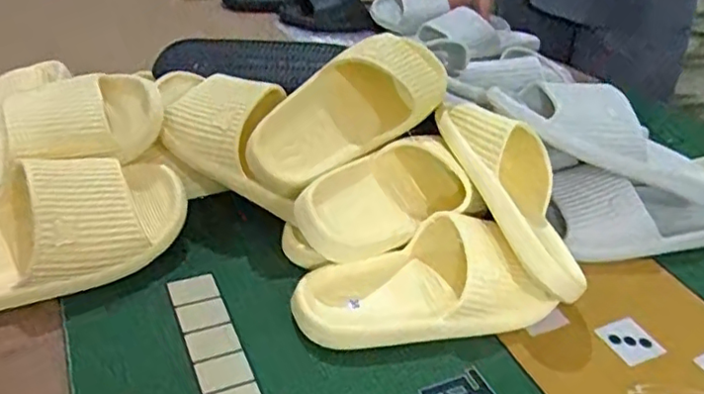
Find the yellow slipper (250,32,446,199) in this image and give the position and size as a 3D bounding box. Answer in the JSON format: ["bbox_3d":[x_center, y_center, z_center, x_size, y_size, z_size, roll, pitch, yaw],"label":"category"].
[{"bbox_3d":[-0.007,-0.081,0.618,0.233,0.065,0.093,-36,90,-27],"label":"yellow slipper"}]

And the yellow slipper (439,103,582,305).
[{"bbox_3d":[0.155,-0.009,0.571,0.079,0.066,0.214,-15,68,-27],"label":"yellow slipper"}]

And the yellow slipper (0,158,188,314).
[{"bbox_3d":[-0.265,0.030,0.505,0.256,0.080,0.089,-13,40,-26],"label":"yellow slipper"}]

